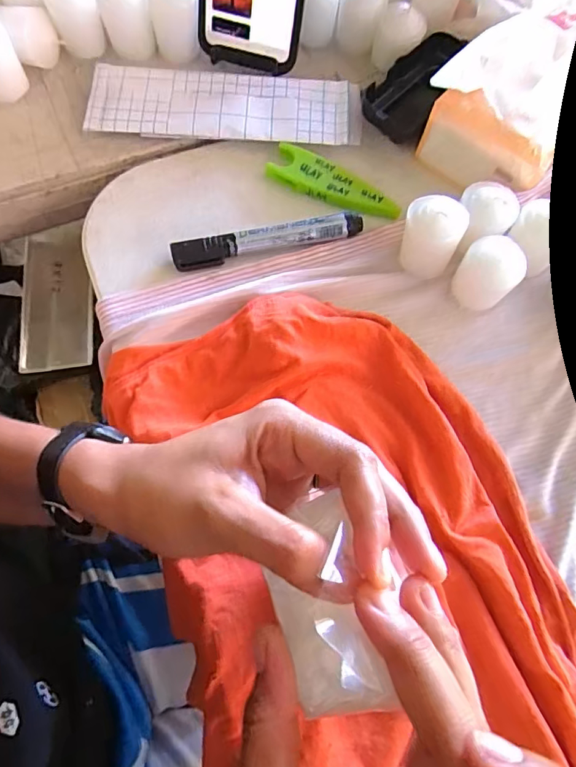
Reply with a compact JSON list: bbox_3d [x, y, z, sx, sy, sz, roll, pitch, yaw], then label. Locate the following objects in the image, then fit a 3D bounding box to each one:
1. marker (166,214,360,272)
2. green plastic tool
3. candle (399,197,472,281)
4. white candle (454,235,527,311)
[{"bbox_3d":[-0.013,-0.102,0.338,0.136,0.012,0.018,-13,71,-6],"label":"marker"},{"bbox_3d":[0.033,-0.147,0.361,0.102,0.009,0.033,33,85,4],"label":"green plastic tool"},{"bbox_3d":[0.096,-0.100,0.322,0.037,0.047,0.031,21,71,6],"label":"candle"},{"bbox_3d":[0.135,-0.075,0.320,0.036,0.044,0.035,1,70,-1],"label":"white candle"}]

